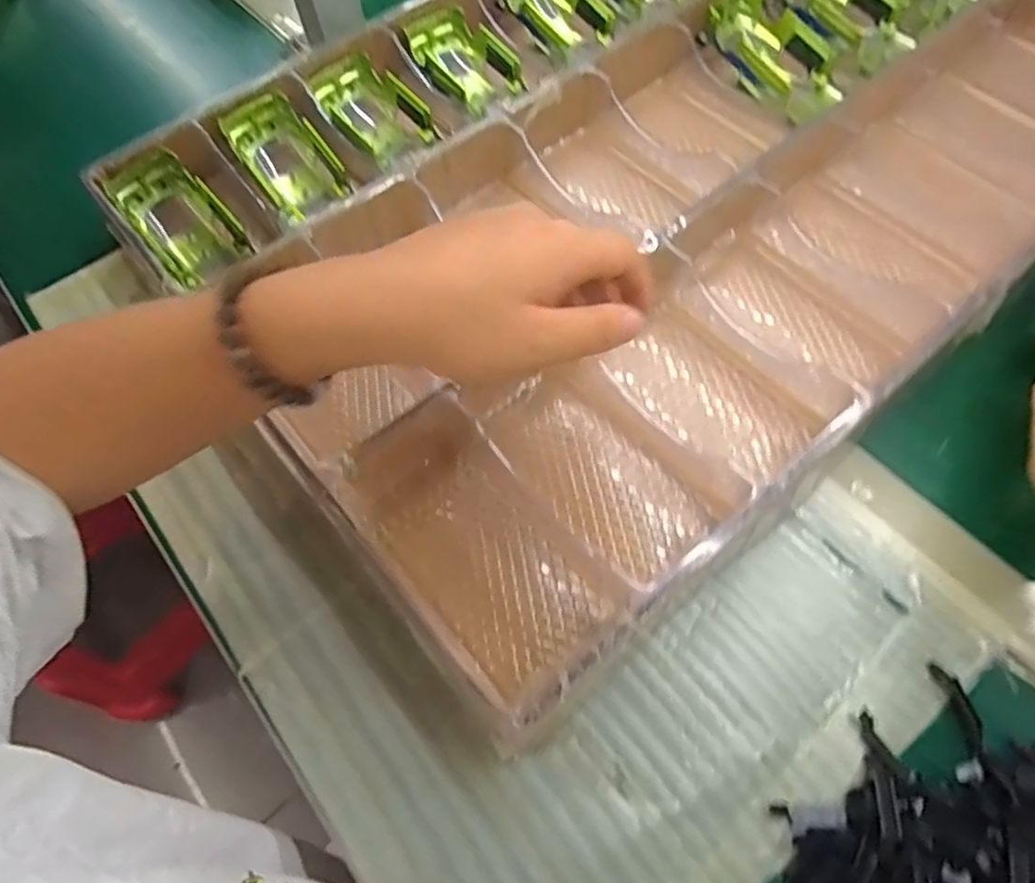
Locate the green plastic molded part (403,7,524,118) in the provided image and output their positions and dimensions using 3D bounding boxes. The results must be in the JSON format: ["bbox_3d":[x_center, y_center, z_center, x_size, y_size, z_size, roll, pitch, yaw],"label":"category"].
[{"bbox_3d":[-0.043,-0.291,0.500,0.061,0.034,0.097,-32,69,-11],"label":"green plastic molded part"}]

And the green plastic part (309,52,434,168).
[{"bbox_3d":[-0.107,-0.244,0.482,0.066,0.035,0.095,-27,68,-9],"label":"green plastic part"}]

